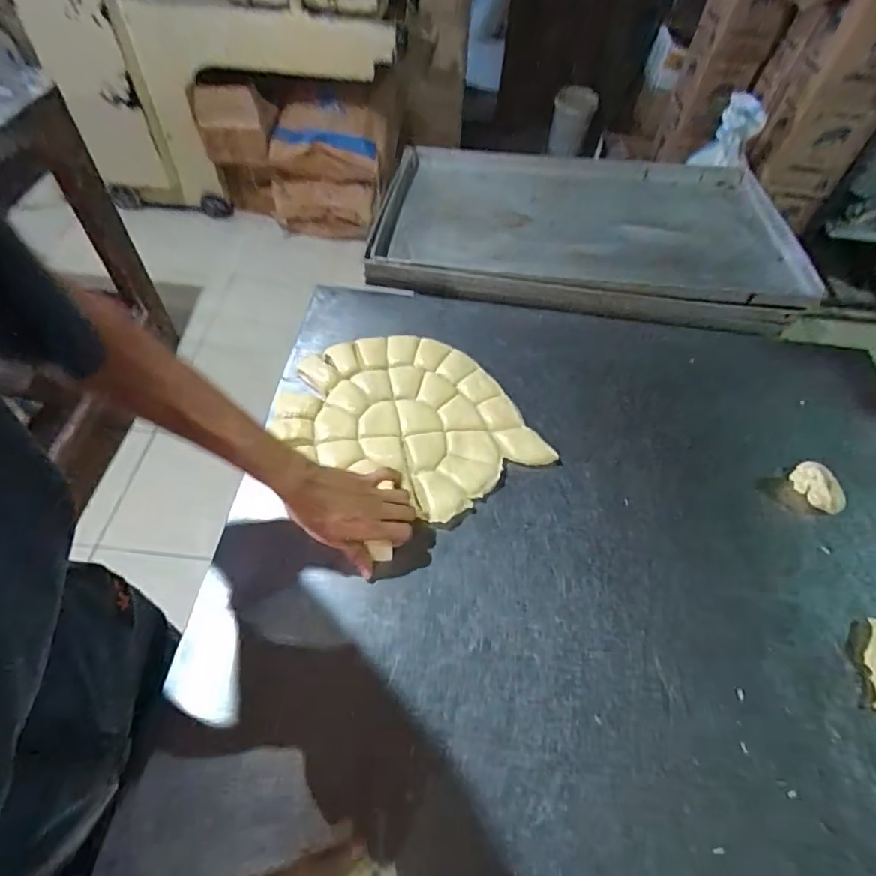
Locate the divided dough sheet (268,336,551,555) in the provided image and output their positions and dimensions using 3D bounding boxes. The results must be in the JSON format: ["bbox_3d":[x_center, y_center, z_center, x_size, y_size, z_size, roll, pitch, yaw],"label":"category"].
[{"bbox_3d":[-0.047,-0.028,0.668,0.268,0.024,0.295,-29,62,-20],"label":"divided dough sheet"}]

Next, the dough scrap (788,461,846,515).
[{"bbox_3d":[0.481,0.063,0.646,0.041,0.024,0.066,-27,61,-19],"label":"dough scrap"}]

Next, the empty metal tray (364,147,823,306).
[{"bbox_3d":[0.262,-0.403,0.964,0.706,0.077,0.486,7,49,5],"label":"empty metal tray"}]

